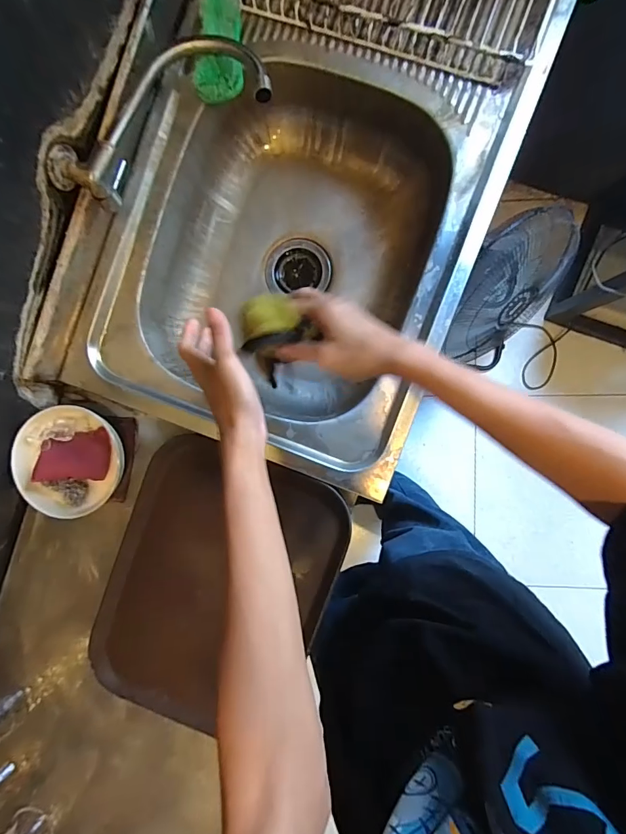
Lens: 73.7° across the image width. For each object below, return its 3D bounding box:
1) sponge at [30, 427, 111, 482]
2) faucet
[{"bbox_3d":[-0.324,0.052,0.565,0.089,0.029,0.068,2,92,5],"label":"sponge"},{"bbox_3d":[-0.192,-0.367,0.494,0.275,0.071,0.119,-31,89,5],"label":"faucet"}]

